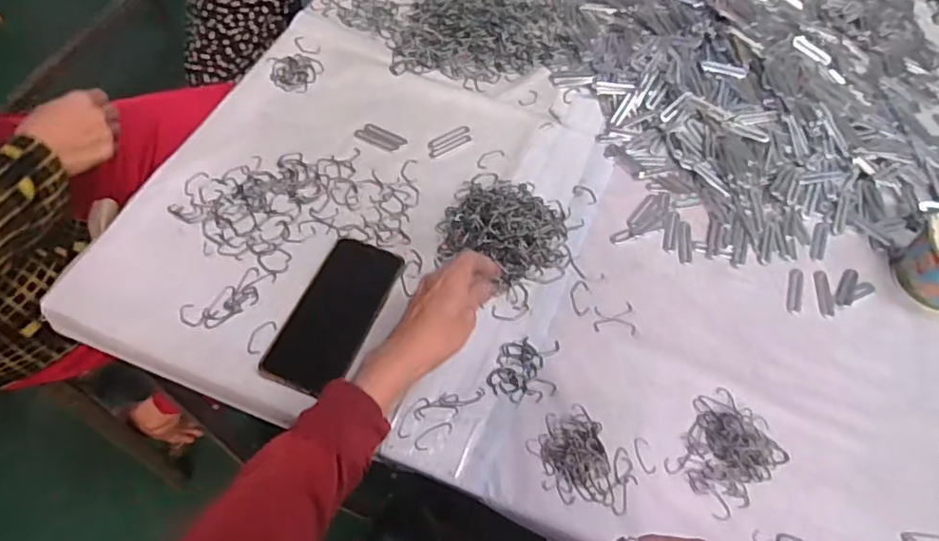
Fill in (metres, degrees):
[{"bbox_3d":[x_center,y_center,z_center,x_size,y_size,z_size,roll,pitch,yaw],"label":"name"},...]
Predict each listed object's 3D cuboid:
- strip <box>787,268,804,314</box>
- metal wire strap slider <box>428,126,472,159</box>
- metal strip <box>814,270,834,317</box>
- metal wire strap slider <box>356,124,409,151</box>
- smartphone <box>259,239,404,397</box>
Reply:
[{"bbox_3d":[0.356,0.022,0.643,0.017,0.004,0.061,18,60,6],"label":"strip"},{"bbox_3d":[-0.025,-0.159,0.720,0.062,0.004,0.025,-27,65,-19],"label":"metal wire strap slider"},{"bbox_3d":[0.388,0.024,0.644,0.014,0.004,0.056,9,59,1],"label":"metal strip"},{"bbox_3d":[-0.107,-0.161,0.712,0.061,0.004,0.026,24,61,10],"label":"metal wire strap slider"},{"bbox_3d":[-0.132,0.042,0.579,0.077,0.010,0.161,23,64,1],"label":"smartphone"}]

